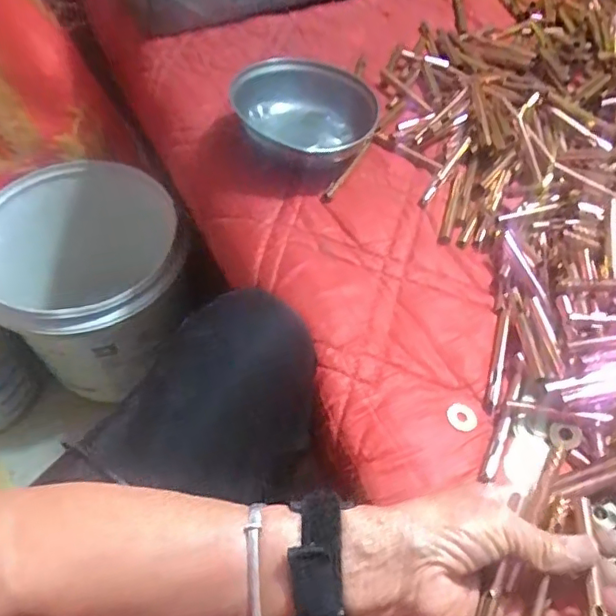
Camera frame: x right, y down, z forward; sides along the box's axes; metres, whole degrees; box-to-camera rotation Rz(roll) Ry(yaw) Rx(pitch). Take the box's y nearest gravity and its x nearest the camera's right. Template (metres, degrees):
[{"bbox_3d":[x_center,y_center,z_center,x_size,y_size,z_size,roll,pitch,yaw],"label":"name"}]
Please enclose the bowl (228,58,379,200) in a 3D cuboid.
[{"bbox_3d":[0.002,-0.184,0.547,0.137,0.052,0.148,38,61,21],"label":"bowl"}]

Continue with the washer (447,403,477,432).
[{"bbox_3d":[0.112,0.078,0.407,0.022,0.004,0.020,1,54,-2],"label":"washer"}]

